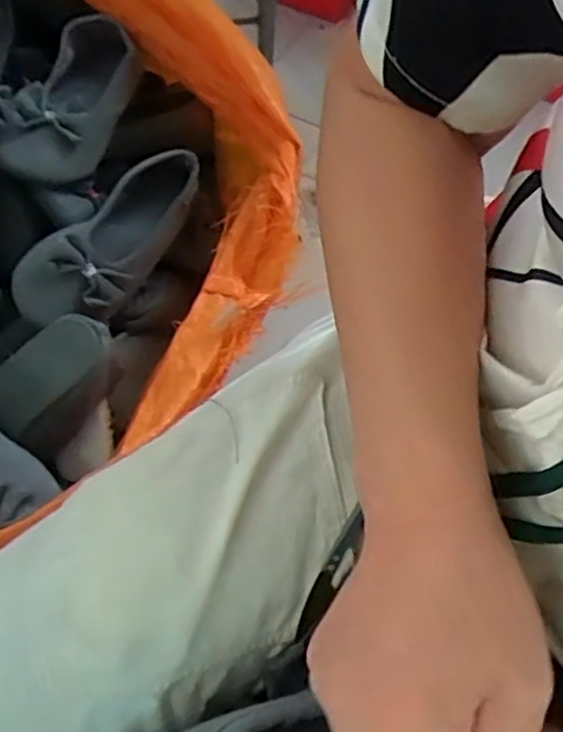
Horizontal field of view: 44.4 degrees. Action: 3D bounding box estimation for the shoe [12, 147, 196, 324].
[{"bbox_3d":[-0.162,-0.129,0.674,0.075,0.073,0.223,23,62,11],"label":"shoe"}]

